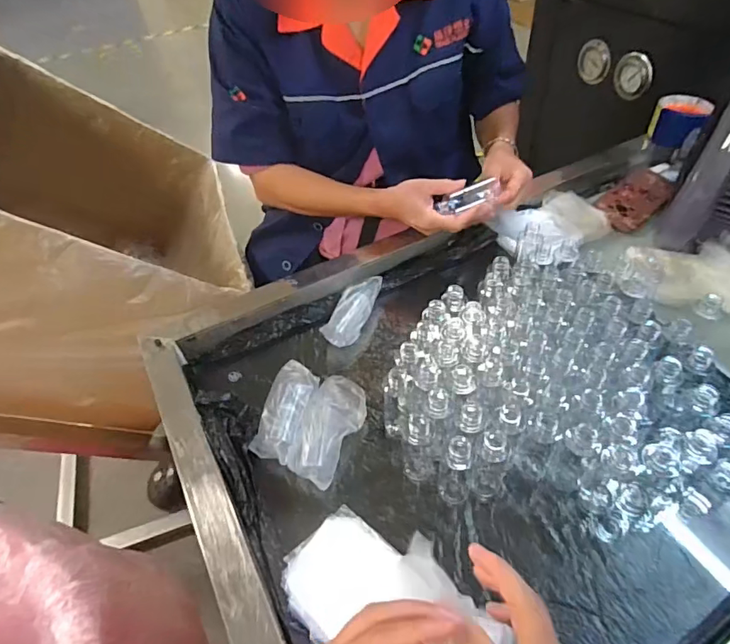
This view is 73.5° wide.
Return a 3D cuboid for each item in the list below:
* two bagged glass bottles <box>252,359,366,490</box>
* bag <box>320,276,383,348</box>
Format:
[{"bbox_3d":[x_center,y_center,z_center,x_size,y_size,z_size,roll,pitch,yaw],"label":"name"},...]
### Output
[{"bbox_3d":[-0.061,0.110,0.544,0.107,0.051,0.124,17,51,20],"label":"two bagged glass bottles"},{"bbox_3d":[-0.015,-0.015,0.654,0.043,0.035,0.114,14,50,18],"label":"bag"}]

